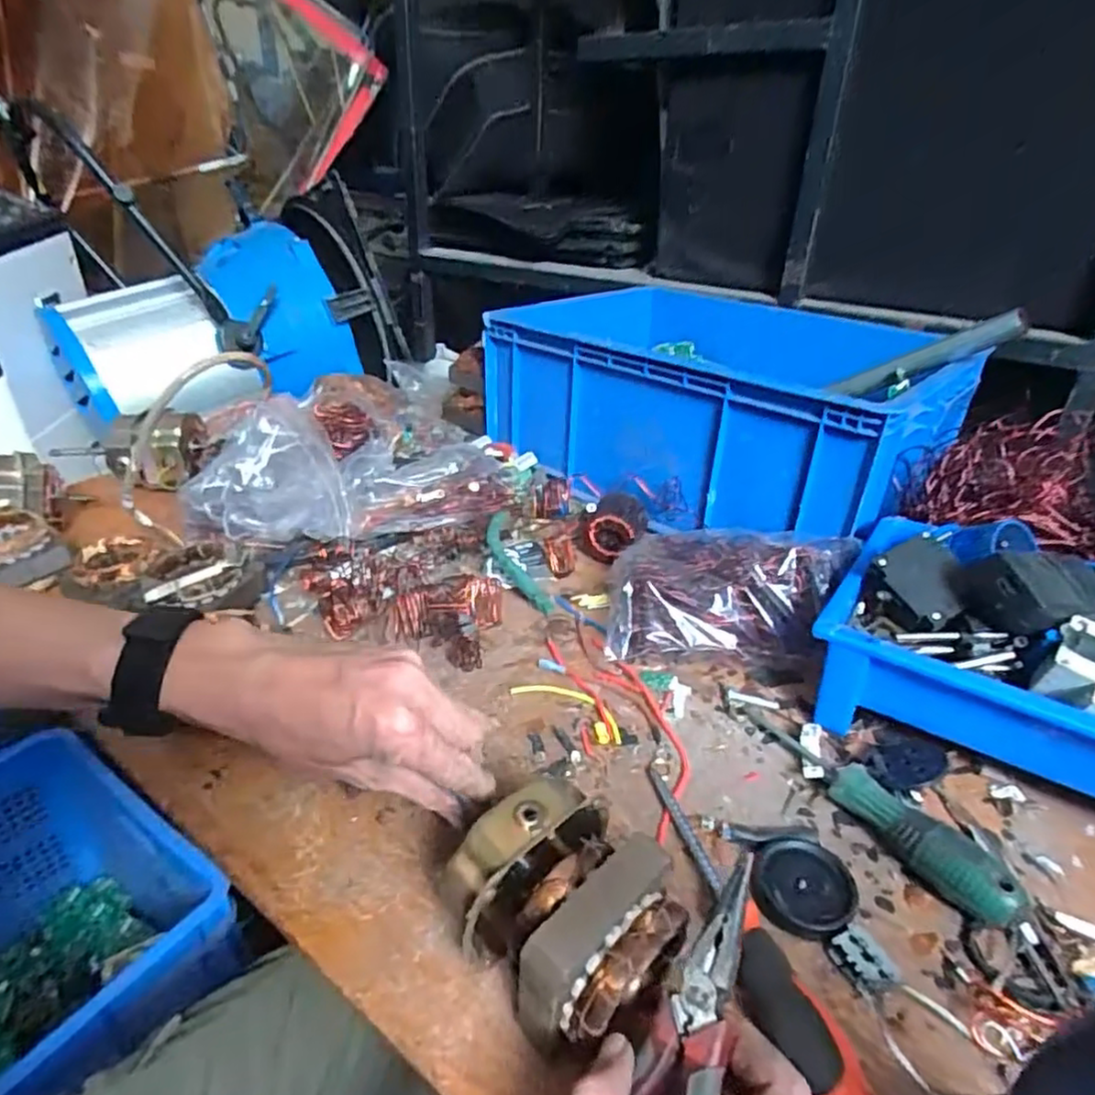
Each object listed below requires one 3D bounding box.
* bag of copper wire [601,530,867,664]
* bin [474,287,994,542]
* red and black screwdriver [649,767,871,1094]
[{"bbox_3d":[0.153,0.038,0.568,0.196,0.072,0.125,6,30,5],"label":"bag of copper wire"},{"bbox_3d":[0.215,-0.186,0.817,0.476,0.164,0.414,24,36,32],"label":"bin"},{"bbox_3d":[0.094,0.192,0.358,0.029,0.028,0.202,-6,31,-16],"label":"red and black screwdriver"}]

